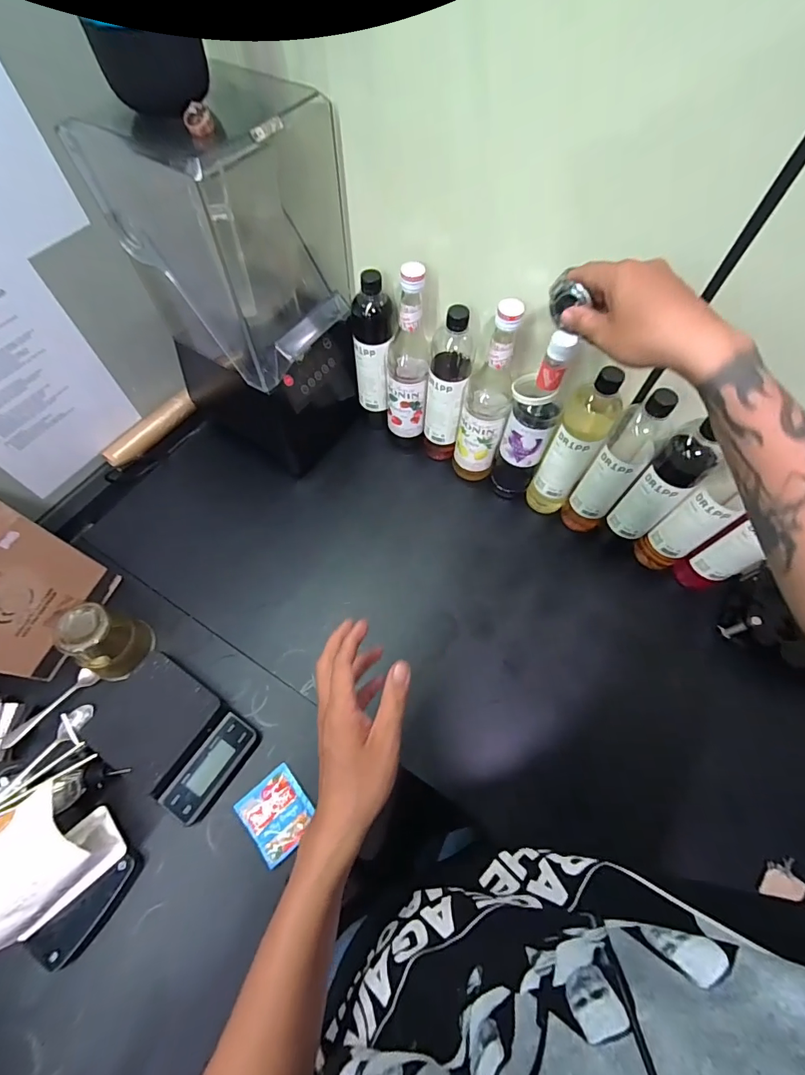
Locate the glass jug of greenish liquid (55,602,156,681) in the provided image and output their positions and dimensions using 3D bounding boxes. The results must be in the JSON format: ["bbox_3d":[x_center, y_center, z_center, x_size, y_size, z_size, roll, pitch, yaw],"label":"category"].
[{"bbox_3d":[-0.404,0.145,0.601,0.087,0.108,0.085,1,63,-1],"label":"glass jug of greenish liquid"}]

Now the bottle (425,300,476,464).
[{"bbox_3d":[0.069,-0.226,0.708,0.064,0.281,0.060,5,63,1],"label":"bottle"}]

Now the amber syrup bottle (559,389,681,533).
[{"bbox_3d":[0.315,-0.102,0.647,0.066,0.279,0.068,32,66,14],"label":"amber syrup bottle"}]

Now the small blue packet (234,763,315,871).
[{"bbox_3d":[-0.159,0.353,0.559,0.078,0.008,0.088,-37,69,-18],"label":"small blue packet"}]

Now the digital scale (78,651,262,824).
[{"bbox_3d":[-0.324,0.254,0.589,0.236,0.028,0.133,31,66,14],"label":"digital scale"}]

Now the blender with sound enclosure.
[{"bbox_3d":[-0.219,-0.357,0.672,0.231,0.464,0.226,32,66,14],"label":"blender with sound enclosure"}]

